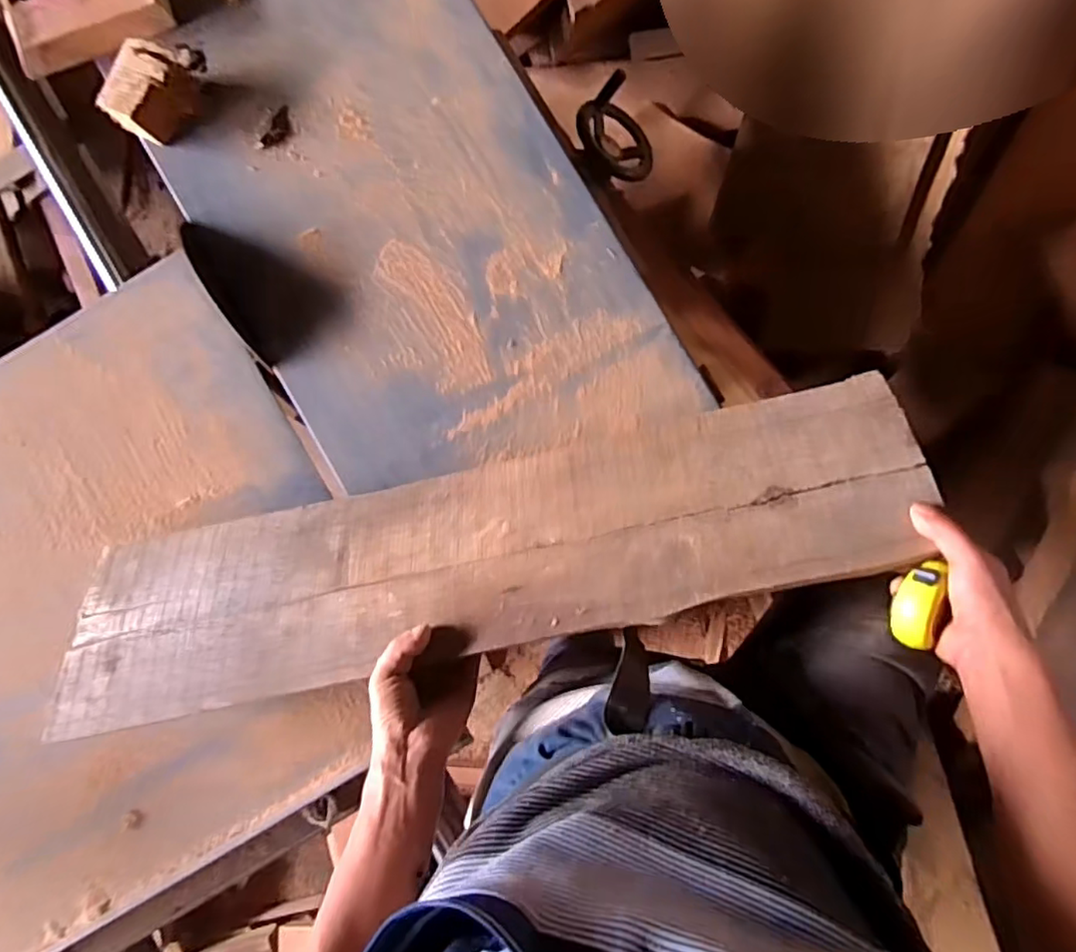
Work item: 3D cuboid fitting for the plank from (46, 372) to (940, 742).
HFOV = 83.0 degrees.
[{"bbox_3d":[-0.045,0.071,0.582,0.801,0.016,0.193,-13,61,1],"label":"plank"}]

